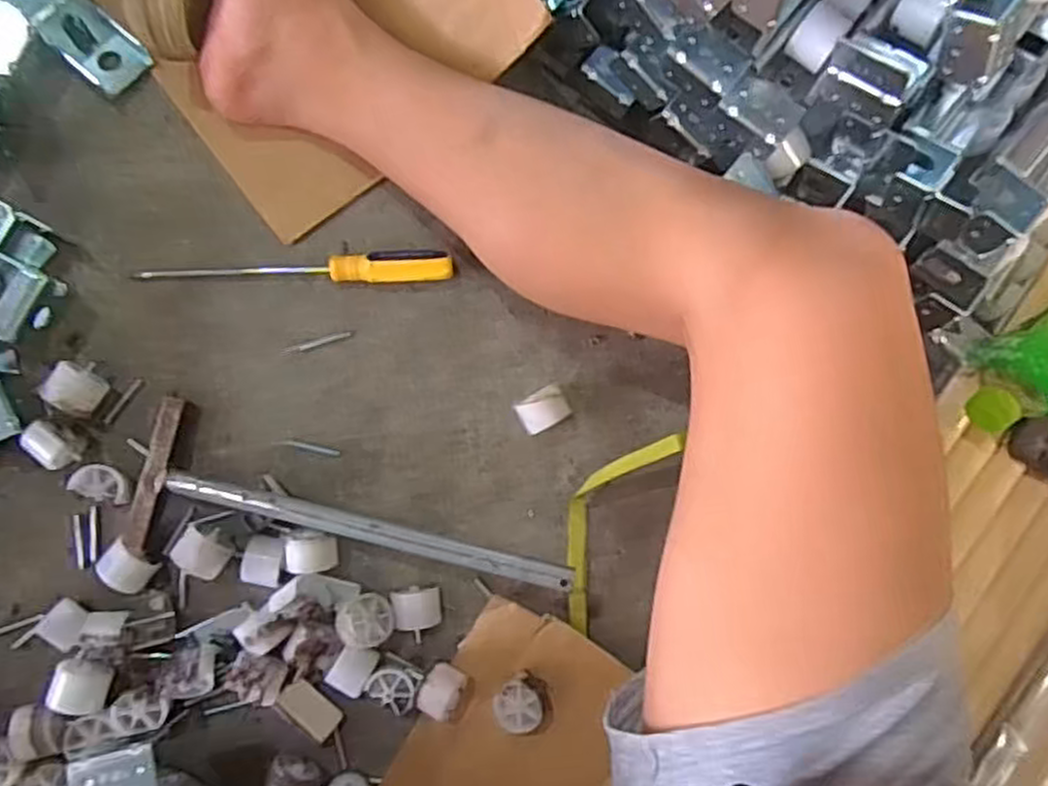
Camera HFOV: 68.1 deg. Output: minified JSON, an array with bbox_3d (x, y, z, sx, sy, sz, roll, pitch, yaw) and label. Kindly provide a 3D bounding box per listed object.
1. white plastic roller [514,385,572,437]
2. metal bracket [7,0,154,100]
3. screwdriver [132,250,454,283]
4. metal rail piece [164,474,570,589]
[{"bbox_3d":[0.013,0.012,0.564,0.036,0.028,0.028,-29,89,-8],"label":"white plastic roller"},{"bbox_3d":[-0.309,-0.255,0.531,0.046,0.023,0.100,-47,123,-7],"label":"metal bracket"},{"bbox_3d":[-0.161,-0.088,0.551,0.215,0.022,0.023,-1,86,-6],"label":"screwdriver"},{"bbox_3d":[-0.105,0.091,0.512,0.277,0.017,0.015,13,84,8],"label":"metal rail piece"}]

